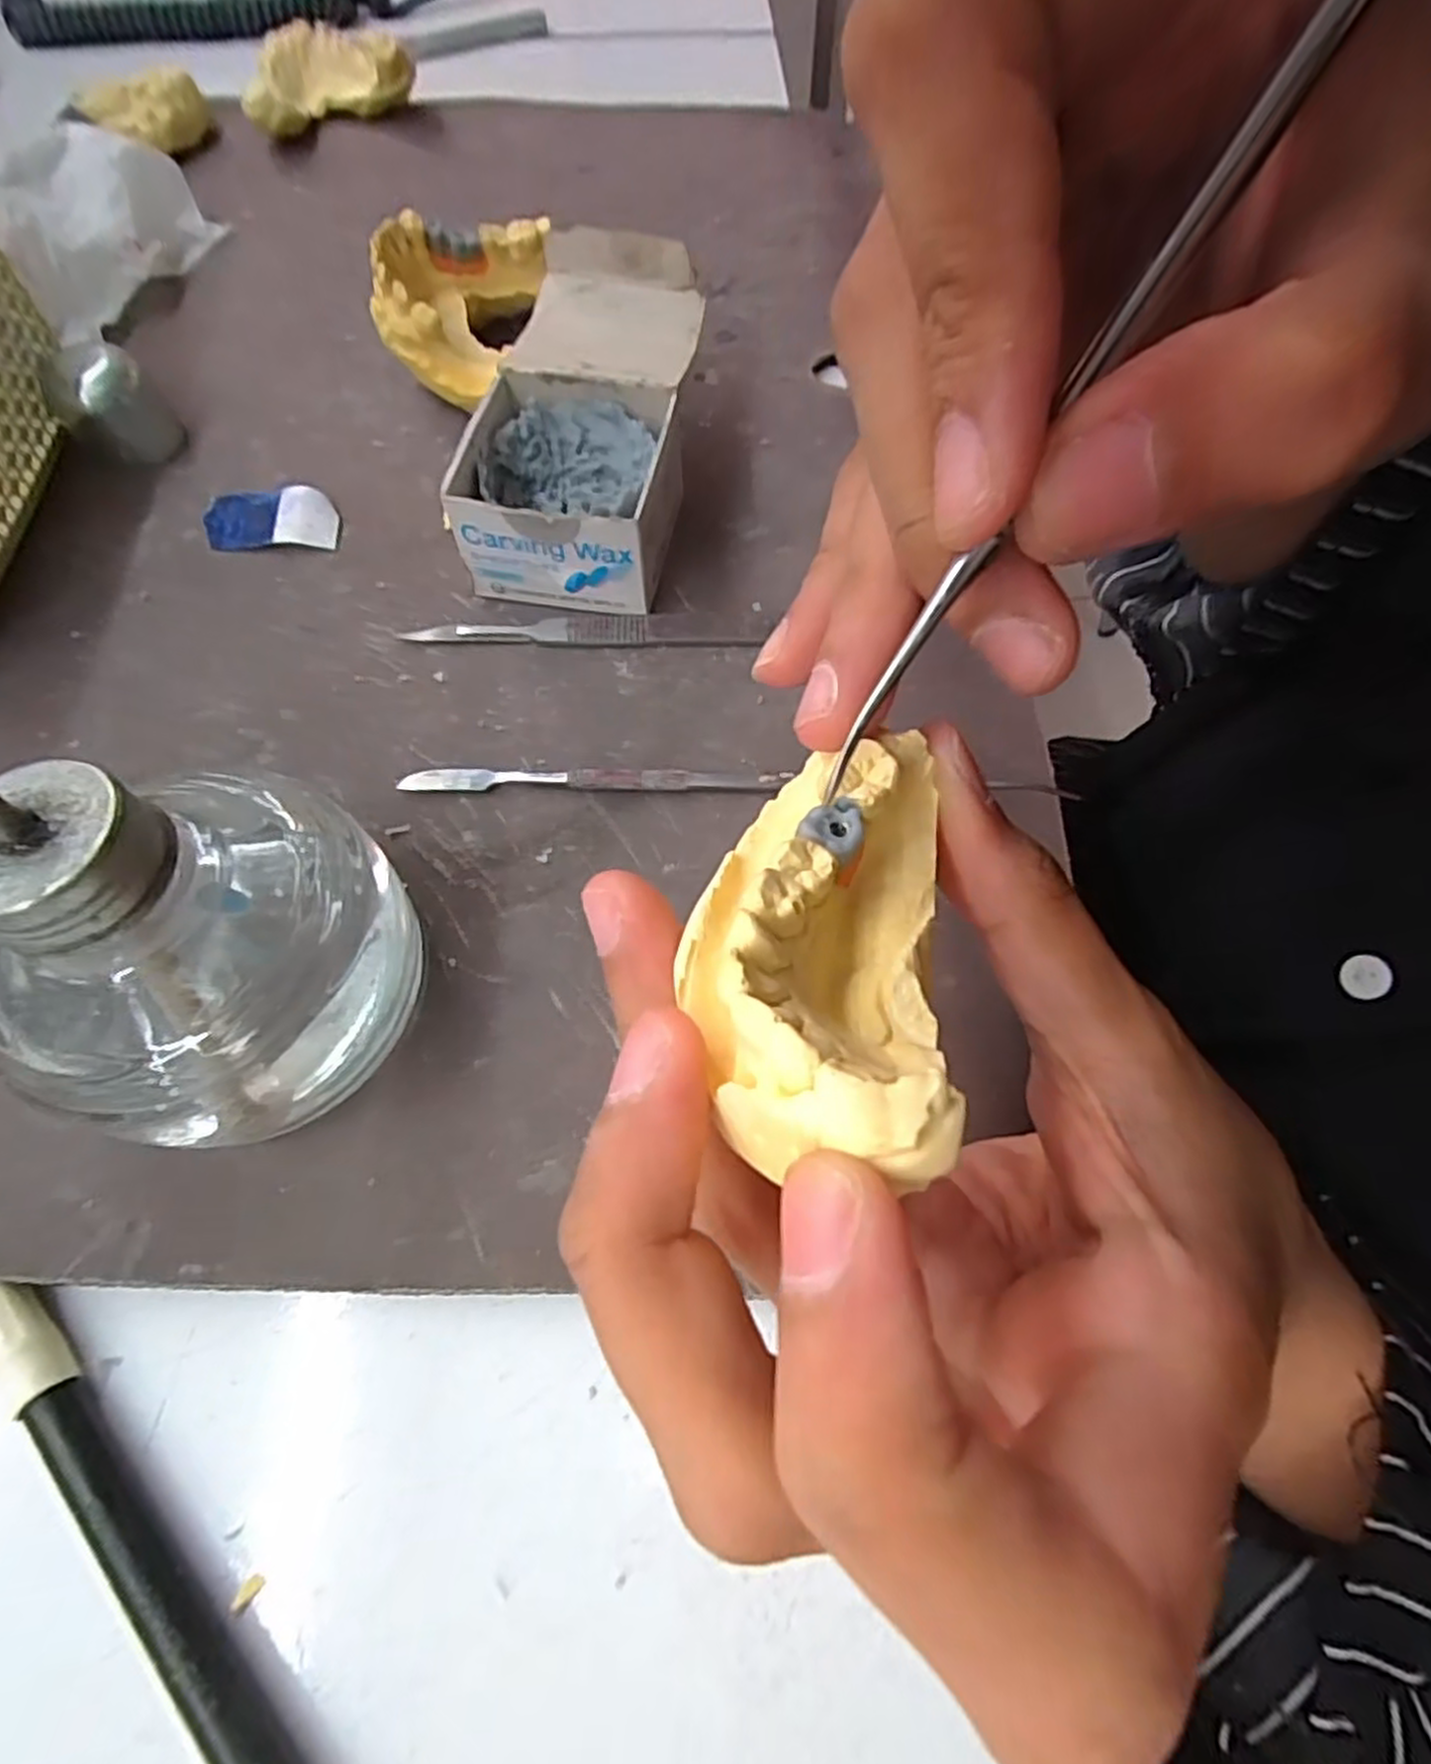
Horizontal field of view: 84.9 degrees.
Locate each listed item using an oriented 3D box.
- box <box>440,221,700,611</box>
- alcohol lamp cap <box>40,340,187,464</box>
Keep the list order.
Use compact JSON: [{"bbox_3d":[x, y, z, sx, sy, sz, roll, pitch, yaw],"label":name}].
[{"bbox_3d":[-0.039,-0.139,0.237,0.060,0.045,0.109,4,65,1],"label":"box"},{"bbox_3d":[-0.193,-0.152,0.250,0.028,0.026,0.024,-37,71,-17],"label":"alcohol lamp cap"}]

